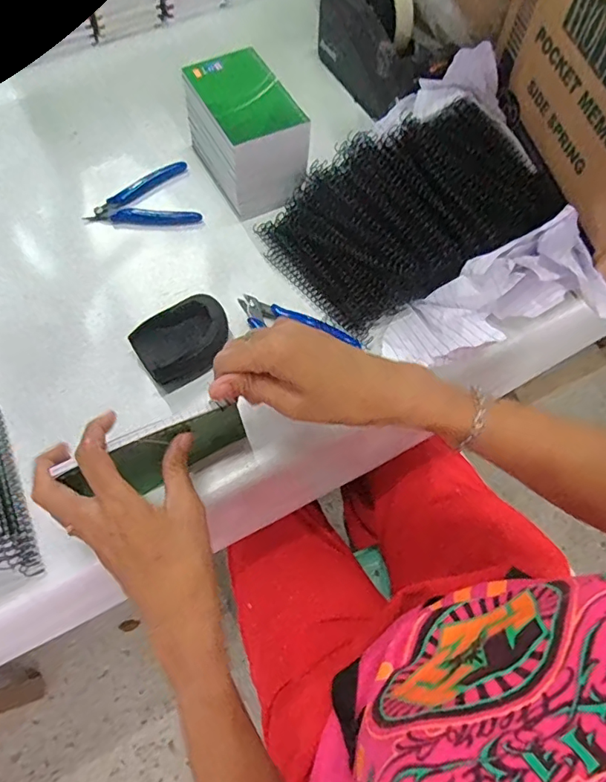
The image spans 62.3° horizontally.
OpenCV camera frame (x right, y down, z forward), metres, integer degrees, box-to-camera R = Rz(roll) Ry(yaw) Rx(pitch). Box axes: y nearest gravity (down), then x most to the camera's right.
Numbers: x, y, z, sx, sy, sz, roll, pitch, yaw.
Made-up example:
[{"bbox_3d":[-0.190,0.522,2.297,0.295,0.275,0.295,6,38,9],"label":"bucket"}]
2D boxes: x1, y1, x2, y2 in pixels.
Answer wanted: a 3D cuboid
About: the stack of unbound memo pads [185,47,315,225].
[{"bbox_3d":[-0.058,-0.265,0.526,0.087,0.091,0.145,-27,68,-13],"label":"stack of unbound memo pads"}]

